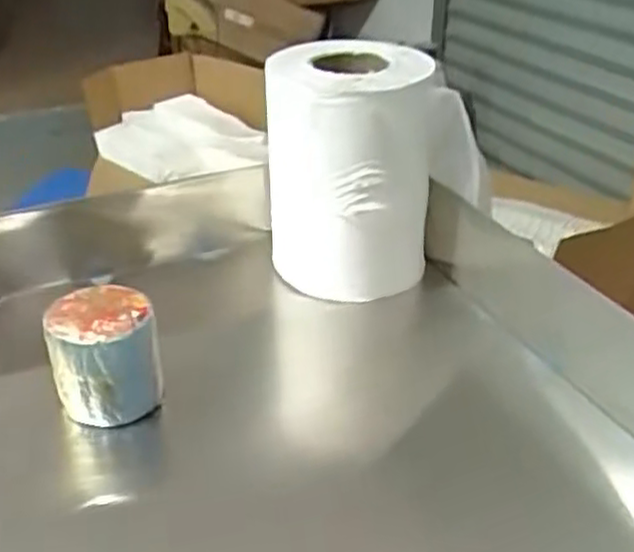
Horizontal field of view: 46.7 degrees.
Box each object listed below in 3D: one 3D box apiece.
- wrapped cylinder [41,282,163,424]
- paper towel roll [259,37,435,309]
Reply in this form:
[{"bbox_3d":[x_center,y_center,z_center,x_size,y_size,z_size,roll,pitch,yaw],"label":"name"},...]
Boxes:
[{"bbox_3d":[-0.178,0.069,0.623,0.087,0.093,0.079,-8,32,-13],"label":"wrapped cylinder"},{"bbox_3d":[0.032,-0.104,0.774,0.162,0.238,0.136,-1,31,0],"label":"paper towel roll"}]

